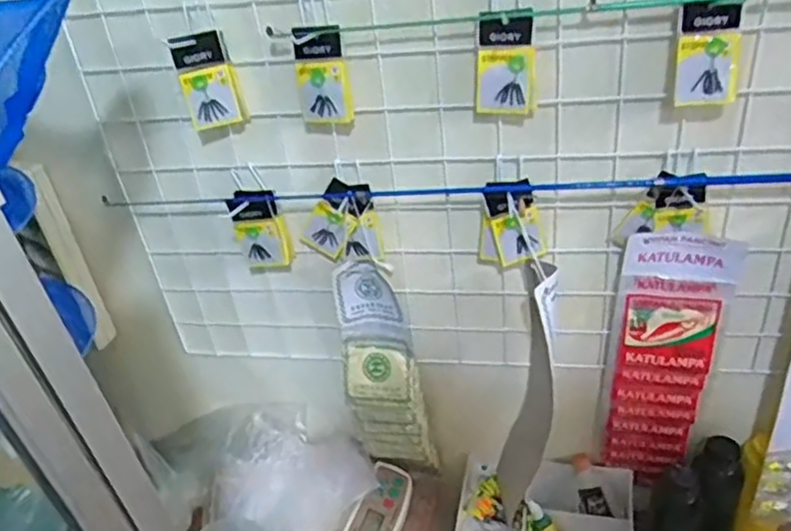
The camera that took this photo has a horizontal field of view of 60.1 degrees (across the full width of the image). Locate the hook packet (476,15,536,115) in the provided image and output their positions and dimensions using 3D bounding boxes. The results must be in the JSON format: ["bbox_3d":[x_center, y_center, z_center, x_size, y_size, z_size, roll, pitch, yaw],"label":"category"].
[{"bbox_3d":[0.105,-0.190,0.651,0.053,0.092,0.019,10,34,17],"label":"hook packet"}]

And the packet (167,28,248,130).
[{"bbox_3d":[-0.193,-0.193,0.708,0.054,0.094,0.028,-12,34,-6],"label":"packet"}]

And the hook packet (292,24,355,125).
[{"bbox_3d":[-0.076,-0.189,0.684,0.056,0.094,0.013,-2,22,18],"label":"hook packet"}]

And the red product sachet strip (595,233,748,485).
[{"bbox_3d":[0.316,0.123,0.812,0.121,0.373,0.034,7,36,20],"label":"red product sachet strip"}]

